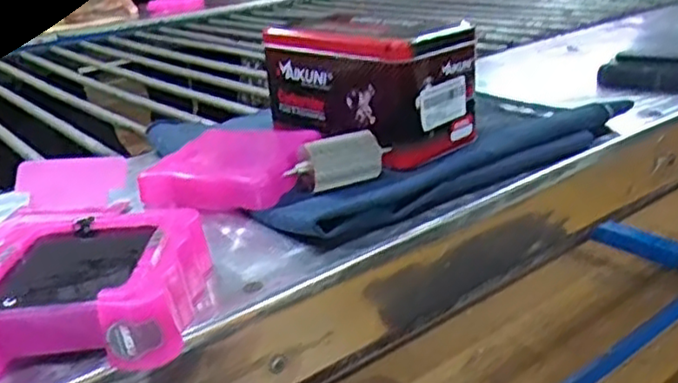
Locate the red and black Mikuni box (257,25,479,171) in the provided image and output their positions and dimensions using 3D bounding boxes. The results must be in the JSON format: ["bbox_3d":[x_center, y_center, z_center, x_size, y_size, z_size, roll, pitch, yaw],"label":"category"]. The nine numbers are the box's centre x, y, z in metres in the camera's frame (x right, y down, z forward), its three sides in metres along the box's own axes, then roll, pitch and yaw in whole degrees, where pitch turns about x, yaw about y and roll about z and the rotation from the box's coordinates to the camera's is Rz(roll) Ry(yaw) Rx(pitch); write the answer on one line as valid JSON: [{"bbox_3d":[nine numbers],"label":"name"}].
[{"bbox_3d":[0.024,-0.088,0.556,0.089,0.089,0.157,-23,29,-38],"label":"red and black Mikuni box"}]

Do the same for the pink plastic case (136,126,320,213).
[{"bbox_3d":[-0.078,-0.020,0.511,0.109,0.030,0.093,3,24,17],"label":"pink plastic case"}]

